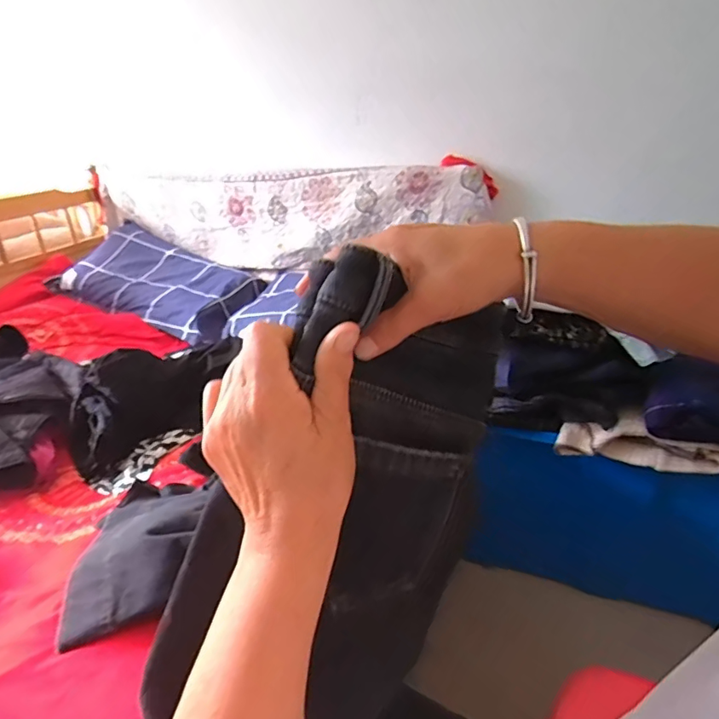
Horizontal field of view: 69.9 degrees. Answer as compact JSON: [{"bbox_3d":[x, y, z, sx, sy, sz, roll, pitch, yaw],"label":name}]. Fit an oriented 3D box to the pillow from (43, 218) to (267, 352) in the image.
[{"bbox_3d":[-0.646,-0.262,1.671,0.632,0.110,0.355,20,53,19],"label":"pillow"}]

